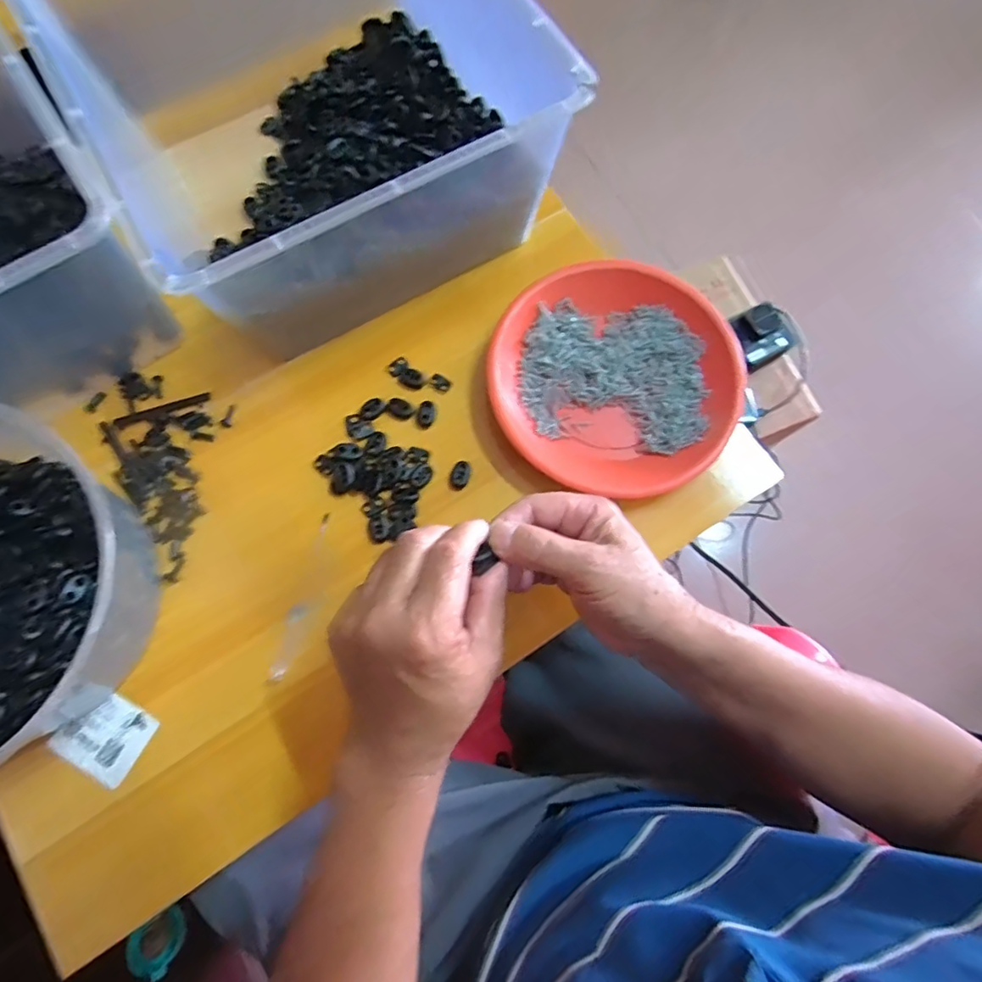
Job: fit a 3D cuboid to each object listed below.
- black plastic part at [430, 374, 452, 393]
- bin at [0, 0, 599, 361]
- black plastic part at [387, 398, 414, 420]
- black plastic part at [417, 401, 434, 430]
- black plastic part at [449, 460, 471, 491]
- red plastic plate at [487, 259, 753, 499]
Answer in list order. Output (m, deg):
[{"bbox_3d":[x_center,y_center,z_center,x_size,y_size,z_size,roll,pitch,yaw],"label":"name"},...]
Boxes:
[{"bbox_3d":[-0.040,-0.087,0.441,0.017,0.004,0.011,31,79,7],"label":"black plastic part"},{"bbox_3d":[-0.145,-0.310,0.426,0.295,0.139,0.363,-29,77,-7],"label":"bin"},{"bbox_3d":[-0.072,-0.065,0.434,0.022,0.004,0.015,19,78,4],"label":"black plastic part"},{"bbox_3d":[-0.052,-0.060,0.431,0.014,0.004,0.022,-1,77,0],"label":"black plastic part"},{"bbox_3d":[-0.024,-0.012,0.421,0.014,0.004,0.023,11,77,2],"label":"black plastic part"},{"bbox_3d":[0.095,-0.086,0.428,0.192,0.026,0.174,14,78,3],"label":"red plastic plate"}]

